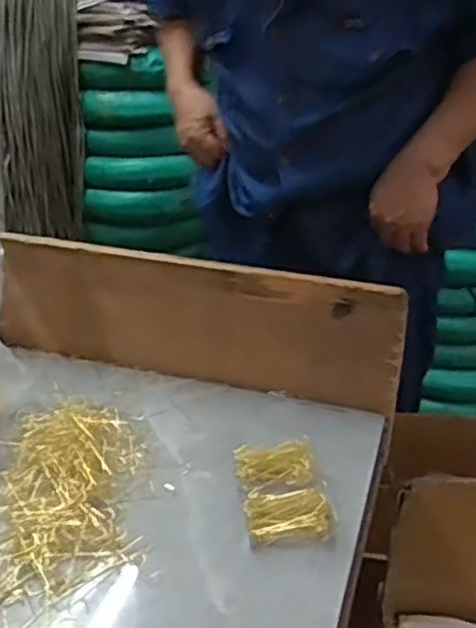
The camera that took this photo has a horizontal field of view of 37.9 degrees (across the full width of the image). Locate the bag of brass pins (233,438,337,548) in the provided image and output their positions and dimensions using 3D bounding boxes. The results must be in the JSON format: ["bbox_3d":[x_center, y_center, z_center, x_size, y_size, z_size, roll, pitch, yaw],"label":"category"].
[{"bbox_3d":[0.039,0.152,0.601,0.072,0.021,0.112,-4,28,-7],"label":"bag of brass pins"}]

